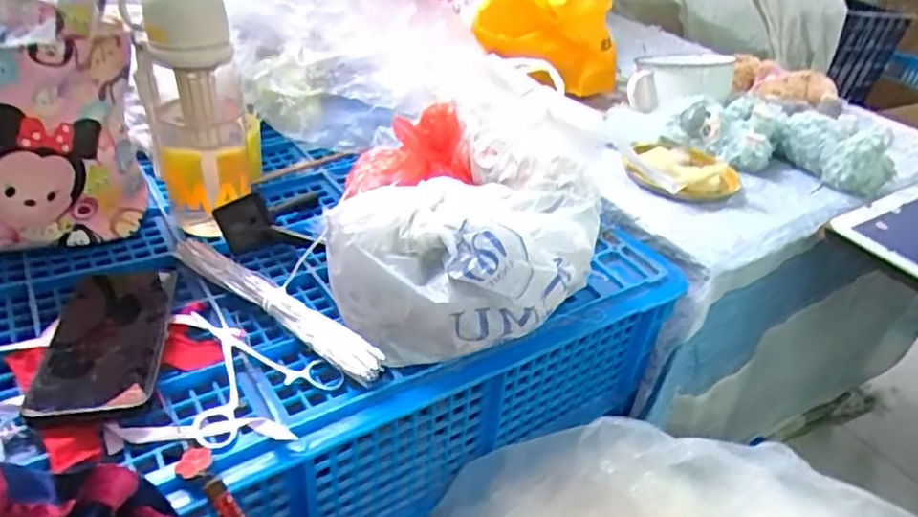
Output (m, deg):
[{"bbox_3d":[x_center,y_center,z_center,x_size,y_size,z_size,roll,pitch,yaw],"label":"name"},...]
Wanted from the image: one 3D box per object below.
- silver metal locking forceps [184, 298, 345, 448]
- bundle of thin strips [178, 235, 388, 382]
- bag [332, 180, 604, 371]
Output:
[{"bbox_3d":[-0.177,0.079,0.495,0.109,0.016,0.145,-23,45,-35],"label":"silver metal locking forceps"},{"bbox_3d":[-0.161,0.032,0.530,0.253,0.020,0.029,27,40,26],"label":"bundle of thin strips"},{"bbox_3d":[0.016,0.000,0.521,0.234,0.091,0.133,-11,39,-23],"label":"bag"}]

